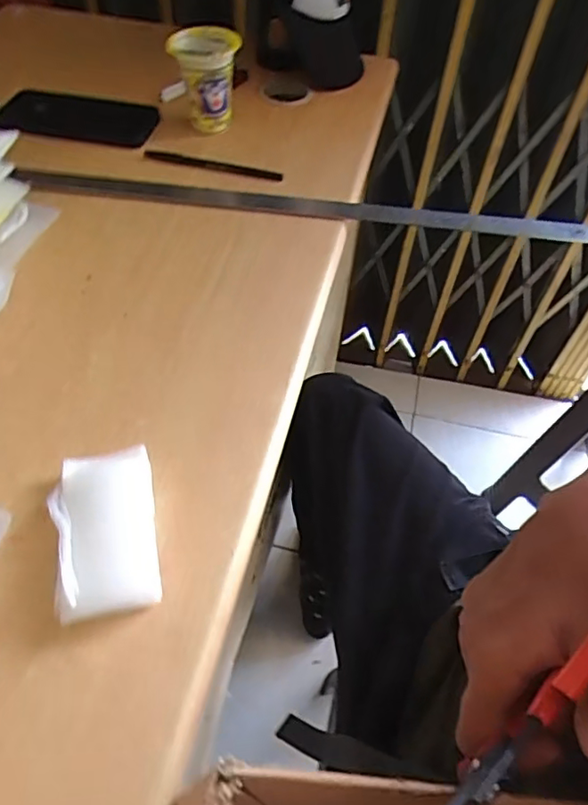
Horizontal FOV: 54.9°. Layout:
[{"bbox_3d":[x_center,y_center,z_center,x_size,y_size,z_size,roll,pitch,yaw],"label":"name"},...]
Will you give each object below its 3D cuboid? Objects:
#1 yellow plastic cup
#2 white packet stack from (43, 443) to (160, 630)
[{"bbox_3d":[-0.089,-0.329,0.584,0.066,0.089,0.060,2,53,-2],"label":"yellow plastic cup"},{"bbox_3d":[-0.108,0.071,0.327,0.057,0.013,0.094,-13,54,-13],"label":"white packet stack"}]

